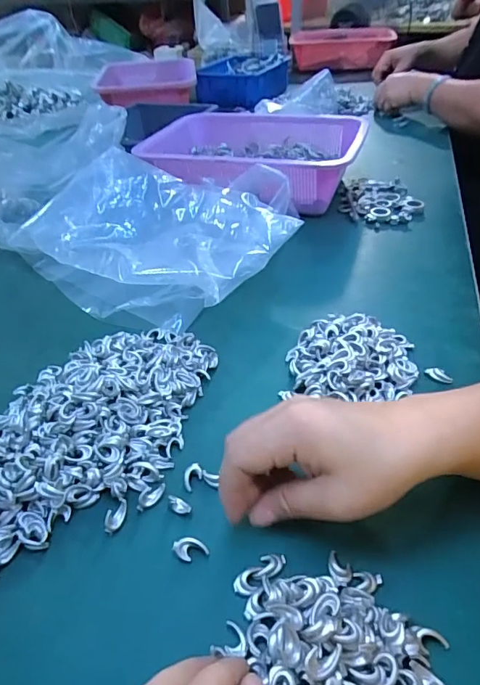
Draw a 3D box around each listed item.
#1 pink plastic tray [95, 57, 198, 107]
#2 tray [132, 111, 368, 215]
[{"bbox_3d":[-0.210,-0.610,1.098,0.204,0.051,0.302,-4,39,0],"label":"pink plastic tray"},{"bbox_3d":[0.024,-0.268,0.695,0.286,0.084,0.264,8,40,15],"label":"tray"}]

